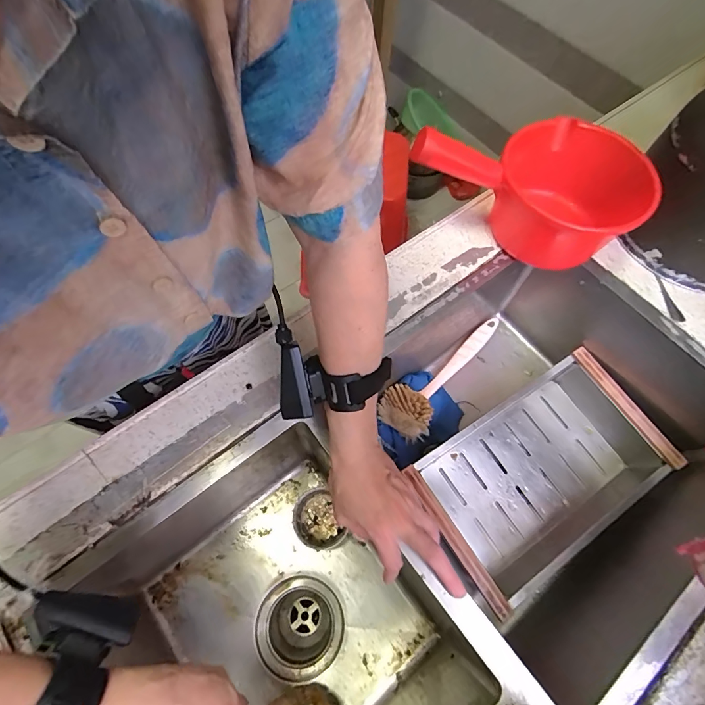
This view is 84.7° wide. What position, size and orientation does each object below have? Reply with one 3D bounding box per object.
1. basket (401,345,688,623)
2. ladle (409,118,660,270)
[{"bbox_3d":[0.266,0.174,0.554,0.323,0.088,0.208,-31,71,-14],"label":"basket"},{"bbox_3d":[0.211,-0.209,0.485,0.262,0.129,0.163,18,55,6],"label":"ladle"}]

